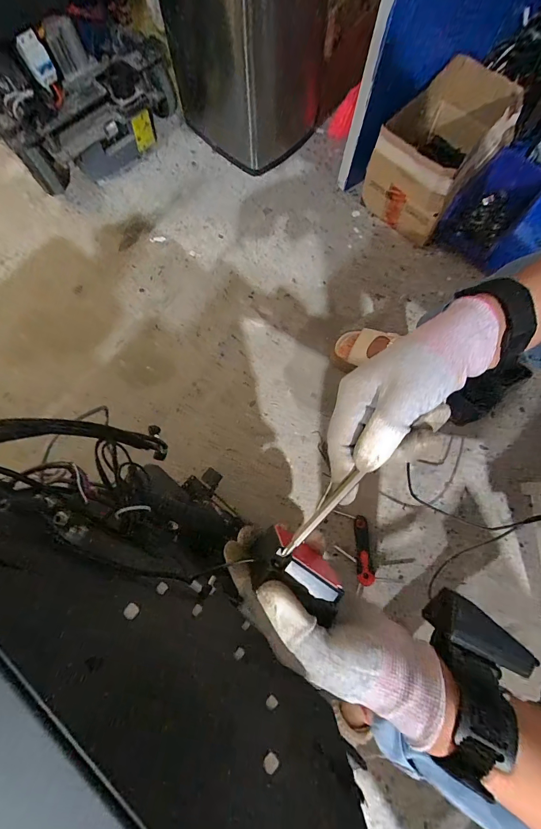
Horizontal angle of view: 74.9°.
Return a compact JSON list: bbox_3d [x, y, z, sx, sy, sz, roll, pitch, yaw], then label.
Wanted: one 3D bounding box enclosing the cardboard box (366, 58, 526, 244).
[{"bbox_3d":[0.402,-0.626,0.835,0.234,0.221,0.360,30,79,7],"label":"cardboard box"}]

